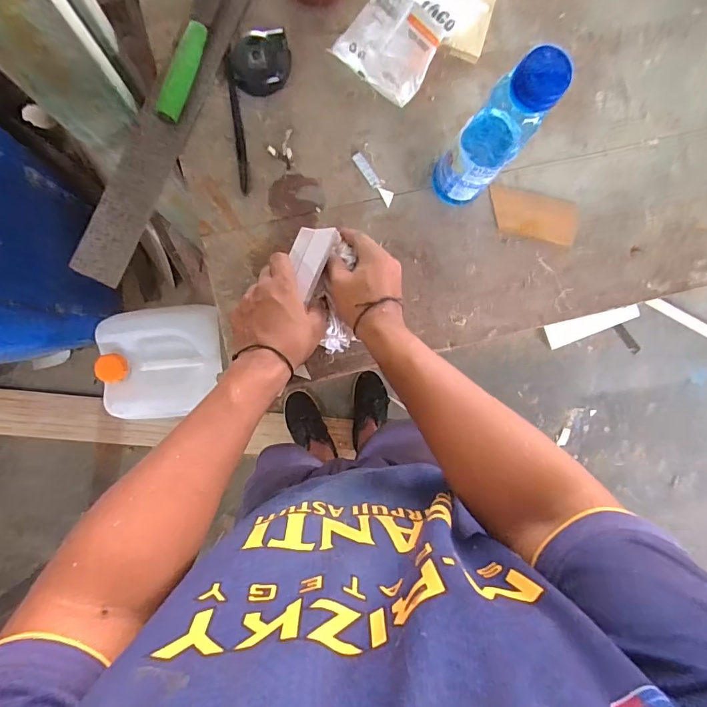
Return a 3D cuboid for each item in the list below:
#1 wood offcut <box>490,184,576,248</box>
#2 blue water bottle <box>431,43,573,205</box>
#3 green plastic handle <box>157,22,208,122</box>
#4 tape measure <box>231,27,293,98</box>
[{"bbox_3d":[0.225,-0.173,0.543,0.113,0.004,0.056,11,87,-3],"label":"wood offcut"},{"bbox_3d":[0.130,-0.204,0.430,0.061,0.216,0.050,39,87,-4],"label":"blue water bottle"},{"bbox_3d":[-0.191,-0.315,0.486,0.021,0.017,0.111,20,89,-5],"label":"green plastic handle"},{"bbox_3d":[-0.103,-0.330,0.487,0.064,0.037,0.073,19,89,-5],"label":"tape measure"}]

